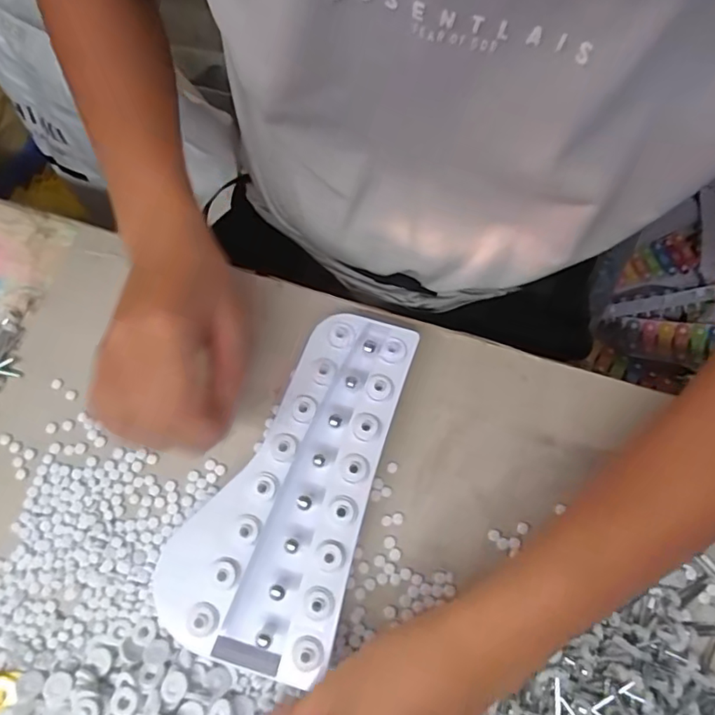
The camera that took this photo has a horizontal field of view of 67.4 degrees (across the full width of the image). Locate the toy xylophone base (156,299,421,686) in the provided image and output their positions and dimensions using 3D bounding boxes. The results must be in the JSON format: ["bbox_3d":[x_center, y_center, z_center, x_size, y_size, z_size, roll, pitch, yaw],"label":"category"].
[{"bbox_3d":[-0.043,0.077,0.353,0.106,0.036,0.223,17,73,6],"label":"toy xylophone base"}]

